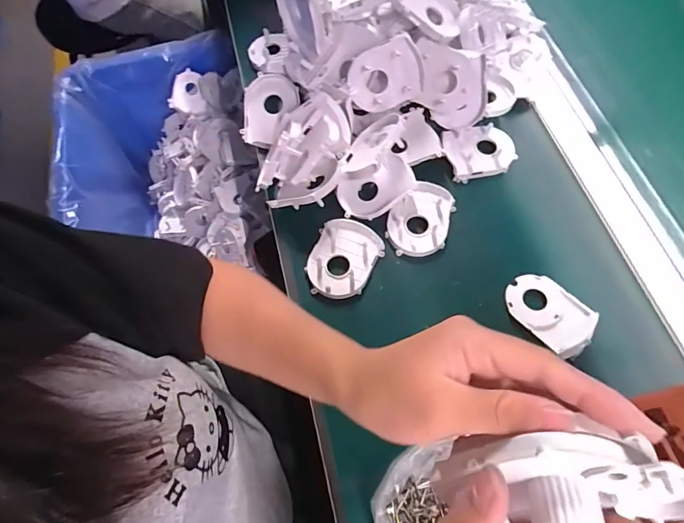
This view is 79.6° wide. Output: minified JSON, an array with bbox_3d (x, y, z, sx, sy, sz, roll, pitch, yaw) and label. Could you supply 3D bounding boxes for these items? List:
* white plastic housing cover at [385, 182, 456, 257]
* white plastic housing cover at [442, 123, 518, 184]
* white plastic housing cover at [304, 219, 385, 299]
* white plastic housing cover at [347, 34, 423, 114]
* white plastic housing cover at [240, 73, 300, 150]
[{"bbox_3d":[0.085,-0.048,0.449,0.064,0.025,0.082,17,68,10],"label":"white plastic housing cover"},{"bbox_3d":[0.160,-0.132,0.479,0.085,0.026,0.064,-12,66,-3],"label":"white plastic housing cover"},{"bbox_3d":[0.002,-0.003,0.433,0.070,0.014,0.084,16,68,9],"label":"white plastic housing cover"},{"bbox_3d":[0.048,-0.201,0.452,0.082,0.065,0.026,-16,28,11],"label":"white plastic housing cover"},{"bbox_3d":[-0.086,-0.180,0.494,0.062,0.020,0.081,4,98,-7],"label":"white plastic housing cover"}]

